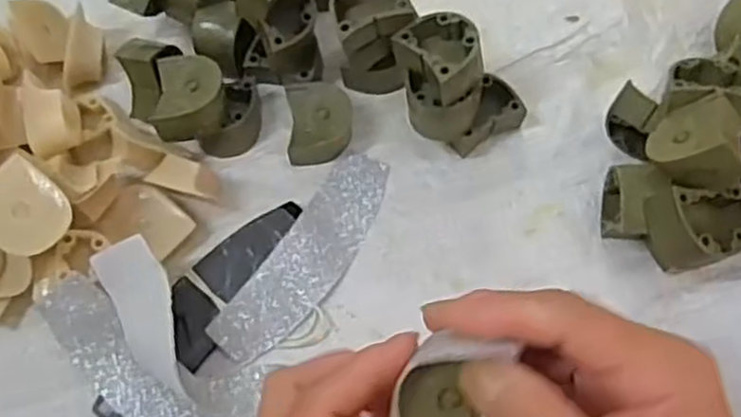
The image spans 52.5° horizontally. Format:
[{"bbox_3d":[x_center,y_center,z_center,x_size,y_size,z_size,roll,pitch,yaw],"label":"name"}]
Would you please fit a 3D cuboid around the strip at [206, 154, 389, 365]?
[{"bbox_3d":[-0.034,0.028,0.445,0.044,0.009,0.145,33,67,8],"label":"strip"}]

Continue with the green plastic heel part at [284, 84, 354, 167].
[{"bbox_3d":[-0.031,-0.053,0.471,0.040,0.023,0.046,-5,65,-1],"label":"green plastic heel part"}]

